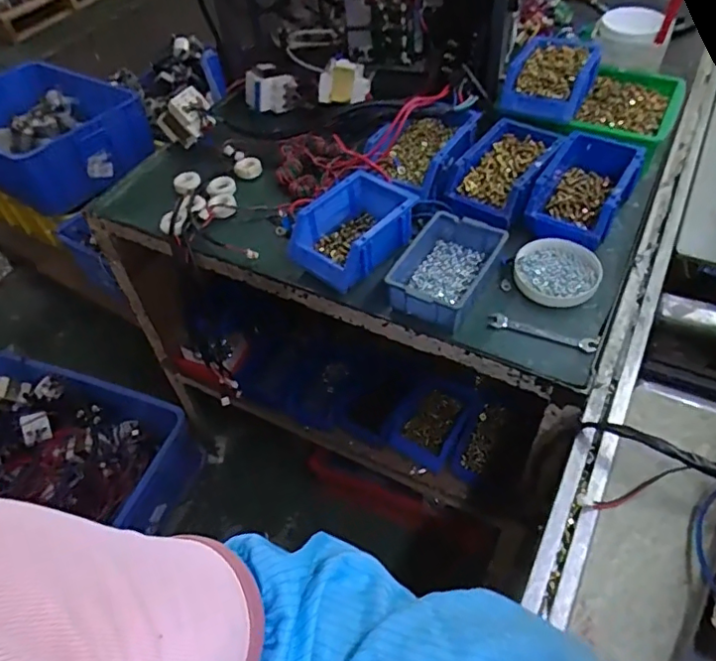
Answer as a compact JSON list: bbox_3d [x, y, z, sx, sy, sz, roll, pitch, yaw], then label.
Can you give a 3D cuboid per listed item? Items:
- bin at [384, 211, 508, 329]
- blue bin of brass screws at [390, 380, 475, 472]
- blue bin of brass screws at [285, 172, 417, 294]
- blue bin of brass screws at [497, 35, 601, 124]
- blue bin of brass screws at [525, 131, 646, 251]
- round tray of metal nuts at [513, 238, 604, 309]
[{"bbox_3d":[0.109,-0.078,0.699,0.108,0.045,0.156,23,56,23],"label":"bin"},{"bbox_3d":[0.135,0.155,1.010,0.116,0.058,0.167,24,57,24],"label":"blue bin of brass screws"},{"bbox_3d":[0.000,-0.137,0.741,0.113,0.069,0.176,34,61,29],"label":"blue bin of brass screws"},{"bbox_3d":[0.290,-0.384,0.839,0.114,0.058,0.165,18,55,20],"label":"blue bin of brass screws"},{"bbox_3d":[0.307,-0.189,0.756,0.105,0.074,0.185,26,58,24],"label":"blue bin of brass screws"},{"bbox_3d":[0.252,-0.074,0.701,0.102,0.022,0.097,-3,50,4],"label":"round tray of metal nuts"}]

